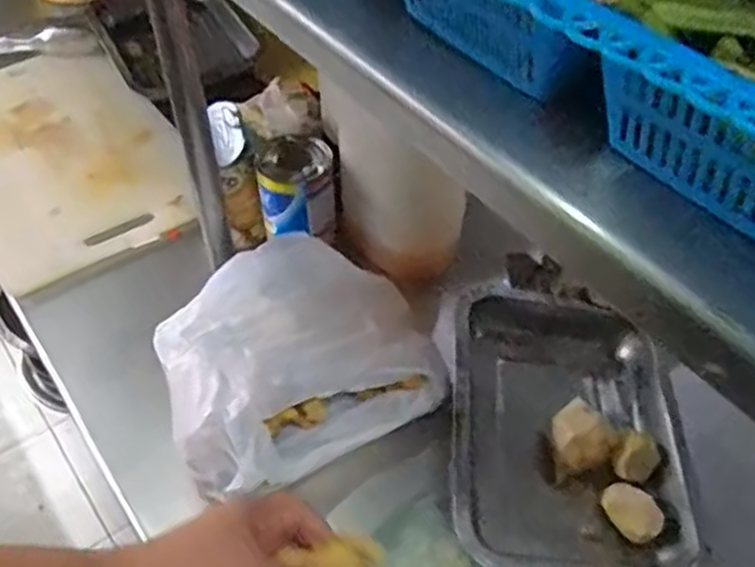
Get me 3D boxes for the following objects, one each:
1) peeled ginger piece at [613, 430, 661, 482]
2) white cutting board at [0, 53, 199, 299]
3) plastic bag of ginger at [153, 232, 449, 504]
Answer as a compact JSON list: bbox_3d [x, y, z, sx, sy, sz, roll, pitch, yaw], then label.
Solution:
[{"bbox_3d":[0.207,0.137,0.589,0.031,0.025,0.041,23,52,19],"label":"peeled ginger piece"},{"bbox_3d":[-0.377,-0.153,0.871,0.239,0.027,0.394,-29,55,-24],"label":"white cutting board"},{"bbox_3d":[-0.072,0.058,0.611,0.214,0.075,0.190,-24,53,-18],"label":"plastic bag of ginger"}]

